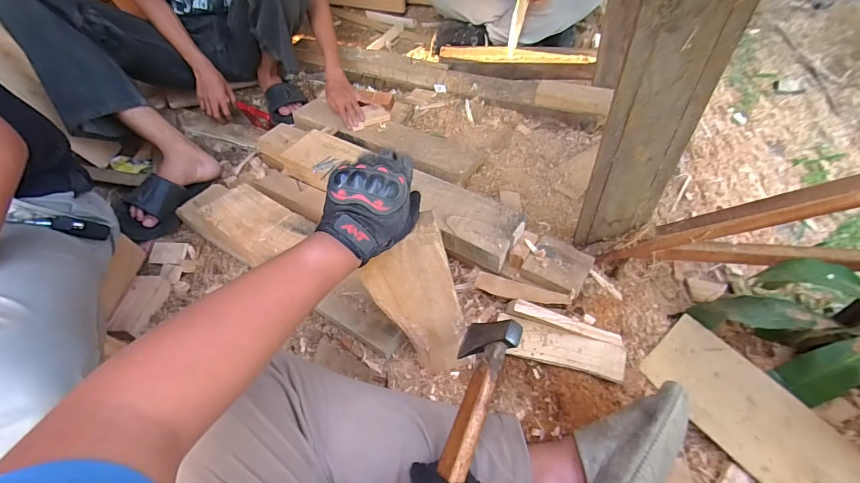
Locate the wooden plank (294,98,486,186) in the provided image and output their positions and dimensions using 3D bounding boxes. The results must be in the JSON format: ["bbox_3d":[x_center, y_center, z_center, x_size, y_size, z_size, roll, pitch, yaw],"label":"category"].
[{"bbox_3d":[-0.133,-0.284,1.056,0.573,0.040,0.141,21,54,21],"label":"wooden plank"}]

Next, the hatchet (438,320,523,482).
[{"bbox_3d":[0.046,0.241,0.475,0.036,0.104,0.320,40,48,-19],"label":"hatchet"}]

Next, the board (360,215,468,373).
[{"bbox_3d":[-0.012,0.098,0.572,0.113,0.268,0.027,-13,35,5],"label":"board"}]

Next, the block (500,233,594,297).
[{"bbox_3d":[0.218,0.039,0.701,0.132,0.049,0.101,29,57,26],"label":"block"}]

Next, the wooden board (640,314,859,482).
[{"bbox_3d":[0.571,0.310,0.646,0.230,0.017,0.386,-25,55,-34],"label":"wooden board"}]

